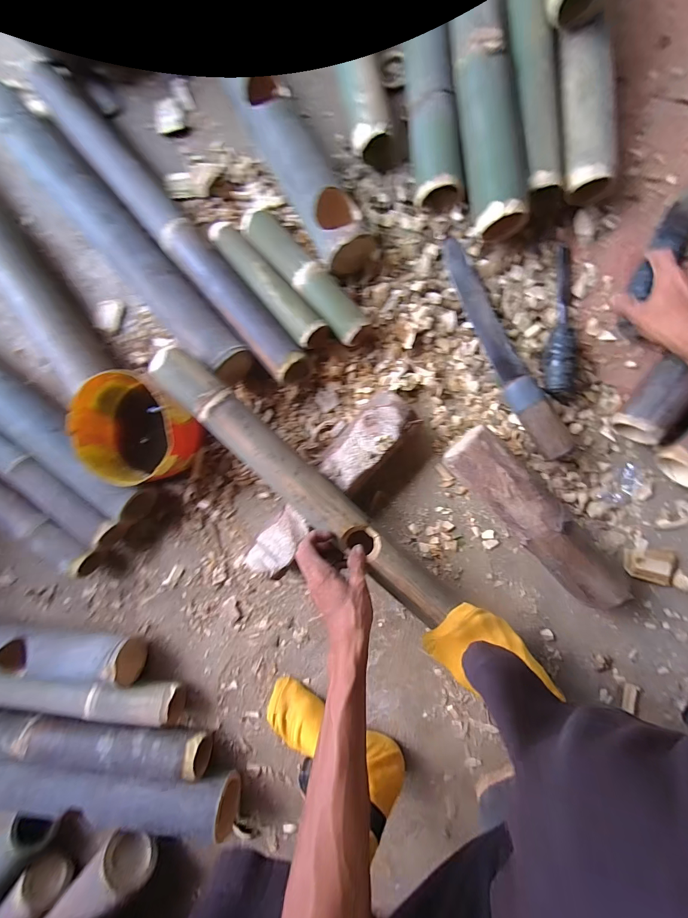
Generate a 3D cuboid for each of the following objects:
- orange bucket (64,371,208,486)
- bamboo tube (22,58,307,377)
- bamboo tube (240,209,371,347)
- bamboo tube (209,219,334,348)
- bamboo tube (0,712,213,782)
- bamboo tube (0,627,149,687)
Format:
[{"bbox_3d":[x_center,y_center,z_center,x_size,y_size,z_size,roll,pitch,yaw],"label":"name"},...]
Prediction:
[{"bbox_3d":[-0.285,-0.041,0.503,0.155,0.096,0.141,0,91,9],"label":"orange bucket"},{"bbox_3d":[-0.254,-0.340,0.511,0.057,0.060,0.583,-41,85,8],"label":"bamboo tube"},{"bbox_3d":[-0.055,-0.253,0.483,0.044,0.036,0.233,-42,85,8],"label":"bamboo tube"},{"bbox_3d":[-0.109,-0.244,0.488,0.043,0.042,0.228,-43,85,8],"label":"bamboo tube"},{"bbox_3d":[-0.523,0.451,0.585,0.630,0.069,0.073,-1,93,8],"label":"bamboo tube"},{"bbox_3d":[-0.619,0.316,0.599,0.577,0.070,0.083,-1,91,9],"label":"bamboo tube"}]

